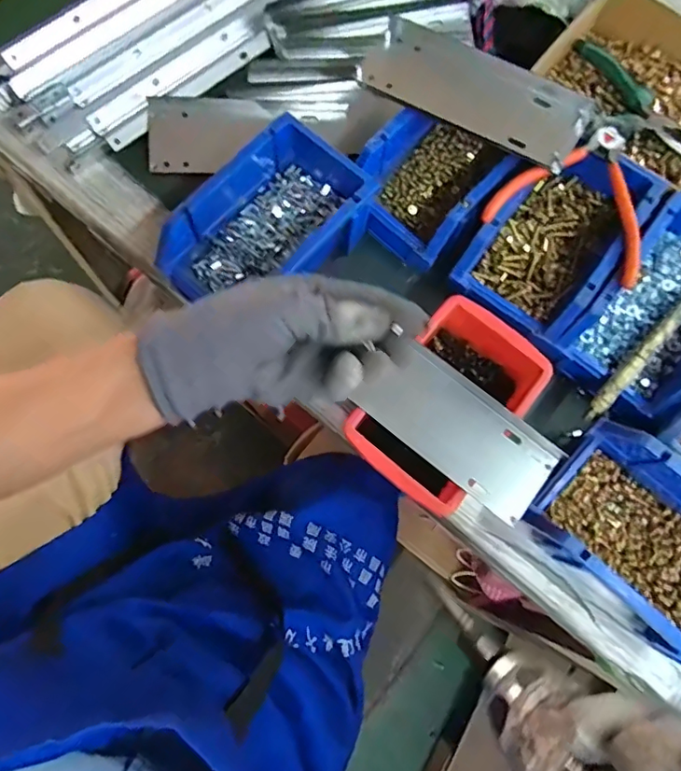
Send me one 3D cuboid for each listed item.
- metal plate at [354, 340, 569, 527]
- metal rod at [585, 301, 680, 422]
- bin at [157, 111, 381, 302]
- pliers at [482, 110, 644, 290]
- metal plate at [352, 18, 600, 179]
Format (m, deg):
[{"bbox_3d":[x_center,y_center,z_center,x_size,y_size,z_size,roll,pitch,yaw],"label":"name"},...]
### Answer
[{"bbox_3d":[0.086,0.030,0.385,0.140,0.010,0.069,38,75,5],"label":"metal plate"},{"bbox_3d":[0.252,-0.035,0.423,0.172,0.013,0.017,-43,81,-11],"label":"metal rod"},{"bbox_3d":[-0.053,-0.128,0.430,0.100,0.059,0.159,40,78,8],"label":"bin"},{"bbox_3d":[0.196,-0.166,0.418,0.122,0.014,0.147,25,77,4],"label":"pliers"},{"bbox_3d":[0.111,-0.239,0.432,0.181,0.011,0.081,29,73,9],"label":"metal plate"}]

